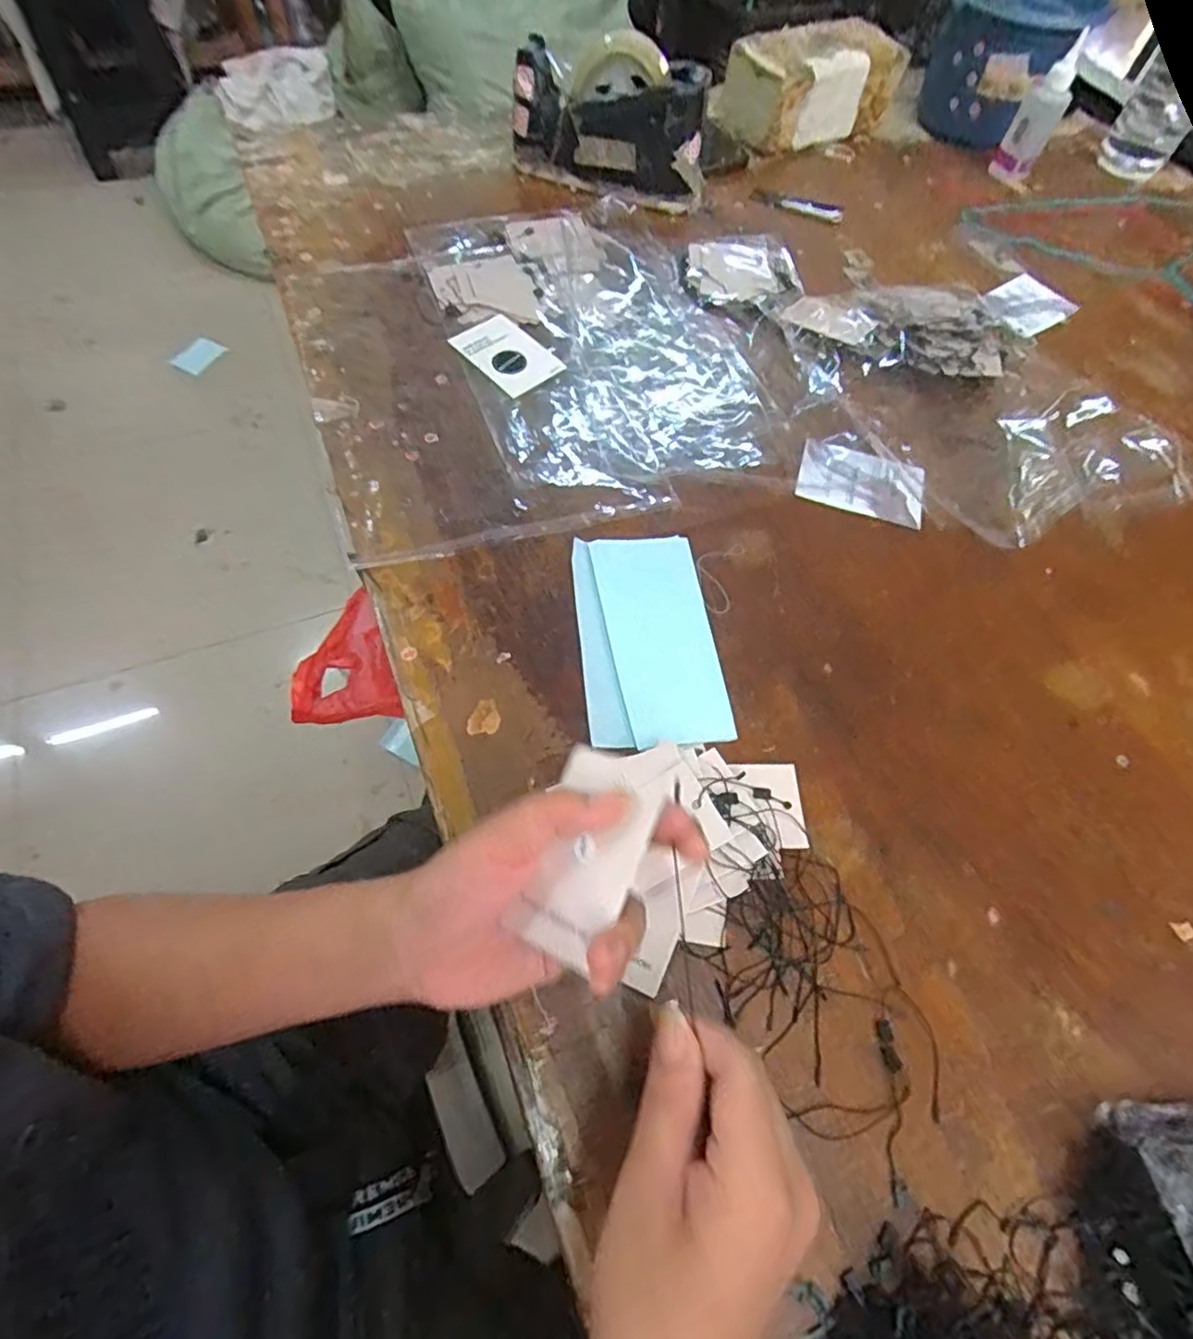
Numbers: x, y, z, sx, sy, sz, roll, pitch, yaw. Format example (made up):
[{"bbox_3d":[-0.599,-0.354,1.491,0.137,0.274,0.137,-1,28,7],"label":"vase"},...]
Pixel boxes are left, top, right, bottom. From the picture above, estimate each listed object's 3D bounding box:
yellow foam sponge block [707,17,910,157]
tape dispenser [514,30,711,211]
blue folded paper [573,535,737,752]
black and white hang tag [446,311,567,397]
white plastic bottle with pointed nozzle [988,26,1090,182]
[{"bbox_3d":[0.255,-0.705,0.769,0.211,0.094,0.103,-26,67,-17],"label":"yellow foam sponge block"},{"bbox_3d":[0.014,-0.564,0.666,0.202,0.123,0.068,14,62,4],"label":"tape dispenser"},{"bbox_3d":[0.036,-0.024,0.431,0.091,0.007,0.160,-4,62,-6],"label":"blue folded paper"},{"bbox_3d":[-0.079,-0.278,0.558,0.091,0.007,0.058,43,72,12],"label":"black and white hang tag"},{"bbox_3d":[0.510,-0.637,0.733,0.048,0.120,0.029,33,65,13],"label":"white plastic bottle with pointed nozzle"}]

